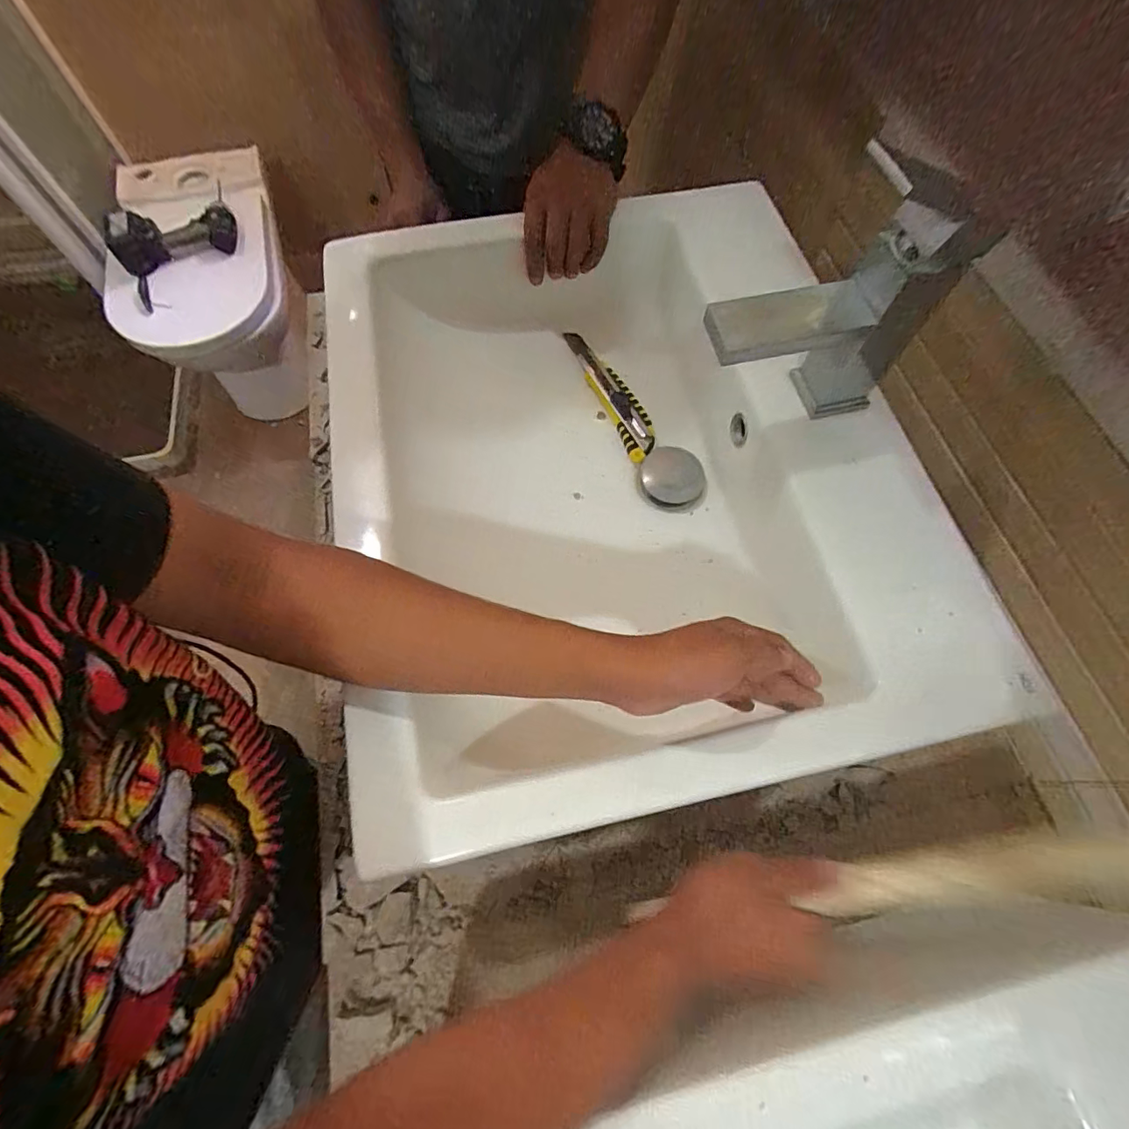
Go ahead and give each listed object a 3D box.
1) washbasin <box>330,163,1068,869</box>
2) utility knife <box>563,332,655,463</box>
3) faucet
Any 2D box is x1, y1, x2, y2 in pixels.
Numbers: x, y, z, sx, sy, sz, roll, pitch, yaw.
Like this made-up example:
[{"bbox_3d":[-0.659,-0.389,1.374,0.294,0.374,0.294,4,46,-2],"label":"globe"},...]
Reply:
[{"bbox_3d":[0.037,-0.085,0.471,0.450,0.131,0.556,-12,67,-6],"label":"washbasin"},{"bbox_3d":[0.050,-0.185,0.544,0.036,0.016,0.169,-23,69,-11],"label":"utility knife"},{"bbox_3d":[0.177,-0.165,0.352,0.170,0.144,0.051,-11,67,-6],"label":"faucet"}]

